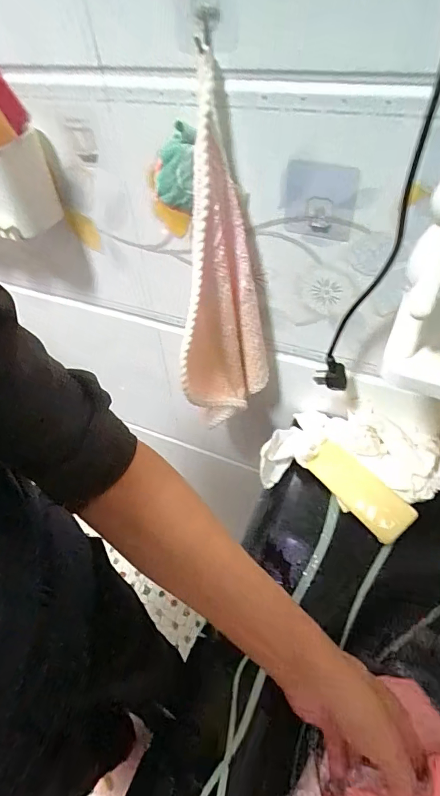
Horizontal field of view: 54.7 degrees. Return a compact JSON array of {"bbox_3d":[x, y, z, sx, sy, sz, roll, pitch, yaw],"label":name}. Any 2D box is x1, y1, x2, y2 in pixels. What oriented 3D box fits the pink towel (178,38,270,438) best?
[{"bbox_3d":[0.002,-0.103,0.460,0.082,0.368,0.133,12,50,16],"label":"pink towel"}]

